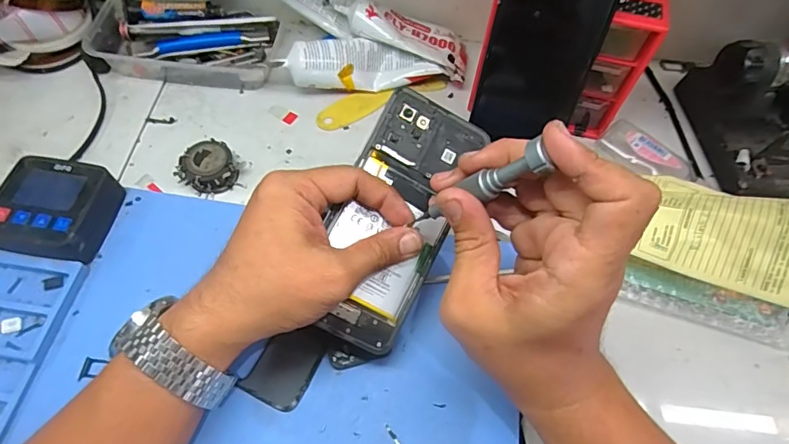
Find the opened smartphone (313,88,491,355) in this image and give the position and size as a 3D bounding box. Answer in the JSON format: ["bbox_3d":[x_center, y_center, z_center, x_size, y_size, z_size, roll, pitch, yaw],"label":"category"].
[{"bbox_3d":[-0.001,-0.002,0.314,0.071,0.005,0.165,26,82,-7],"label":"opened smartphone"}]

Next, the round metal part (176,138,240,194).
[{"bbox_3d":[-0.146,-0.041,0.390,0.046,0.023,0.041,32,64,14],"label":"round metal part"}]

